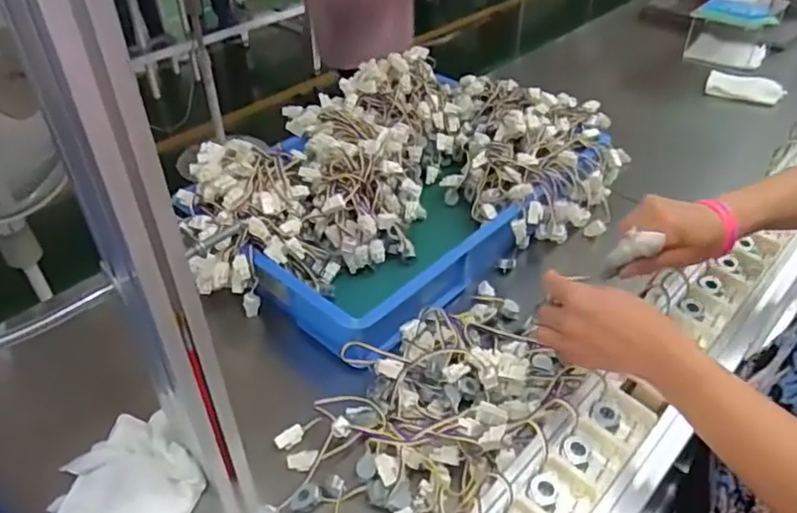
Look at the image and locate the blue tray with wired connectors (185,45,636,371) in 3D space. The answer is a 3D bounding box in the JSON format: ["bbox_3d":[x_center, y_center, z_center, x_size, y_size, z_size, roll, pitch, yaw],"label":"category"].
[{"bbox_3d":[0.013,-0.125,0.976,0.708,0.156,0.453,-29,48,-30],"label":"blue tray with wired connectors"}]

